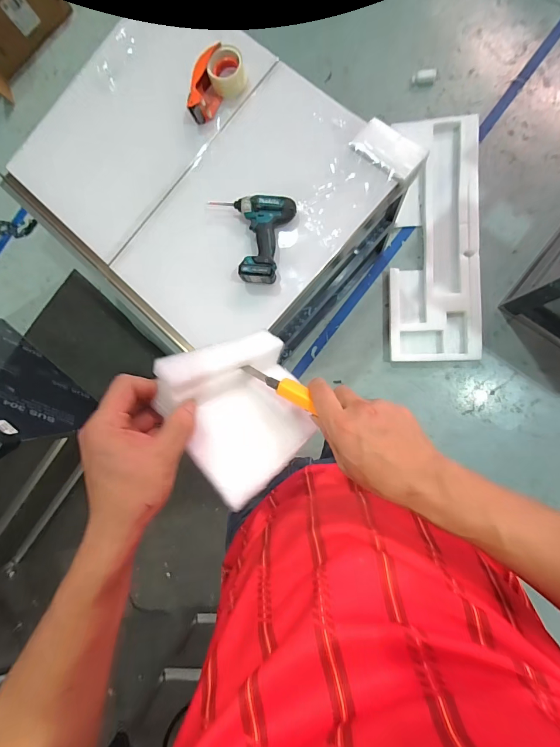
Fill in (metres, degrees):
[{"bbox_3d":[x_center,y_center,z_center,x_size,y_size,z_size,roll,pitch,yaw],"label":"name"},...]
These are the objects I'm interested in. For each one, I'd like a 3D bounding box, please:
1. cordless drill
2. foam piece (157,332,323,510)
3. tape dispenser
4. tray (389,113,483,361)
[{"bbox_3d":[-0.070,-0.325,0.826,0.191,0.062,0.203,5,88,8],"label":"cordless drill"},{"bbox_3d":[-0.032,0.032,0.381,0.031,0.175,0.150,-31,88,42],"label":"foam piece"},{"bbox_3d":[-0.170,-0.730,0.858,0.177,0.076,0.077,-37,83,5],"label":"tape dispenser"},{"bbox_3d":[0.600,-0.509,1.327,0.330,0.059,0.913,0,87,8],"label":"tray"}]

